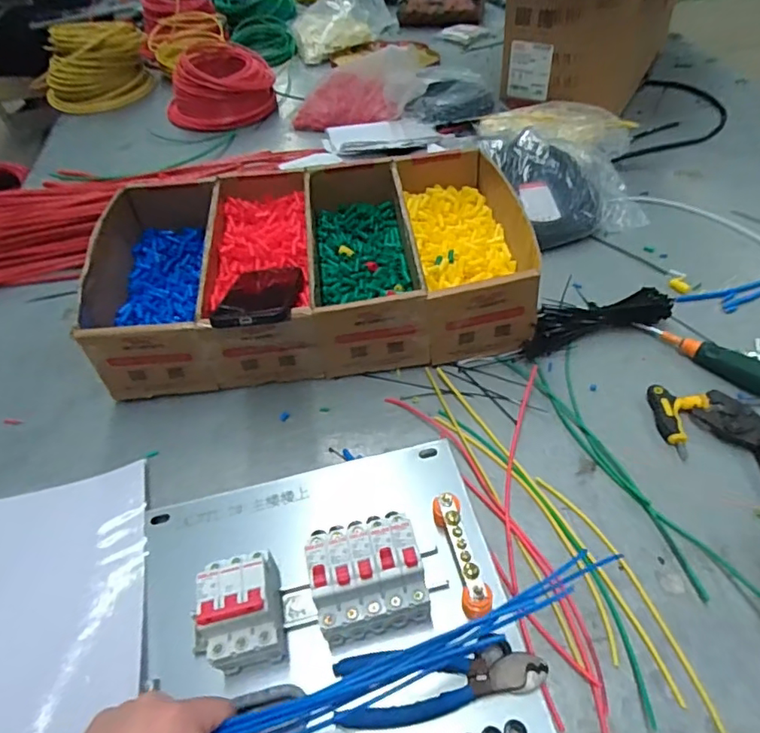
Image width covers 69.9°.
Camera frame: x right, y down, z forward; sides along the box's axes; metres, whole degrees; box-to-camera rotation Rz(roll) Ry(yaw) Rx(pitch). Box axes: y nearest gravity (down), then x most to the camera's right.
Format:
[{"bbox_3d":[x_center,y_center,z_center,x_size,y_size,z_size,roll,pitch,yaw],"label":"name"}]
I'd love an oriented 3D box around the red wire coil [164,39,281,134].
[{"bbox_3d":[-0.334,-0.604,1.182,0.178,0.114,0.188,0,47,0],"label":"red wire coil"}]

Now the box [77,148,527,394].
[{"bbox_3d":[-0.086,-0.134,0.712,0.523,0.119,0.337,-8,49,-2],"label":"box"}]

